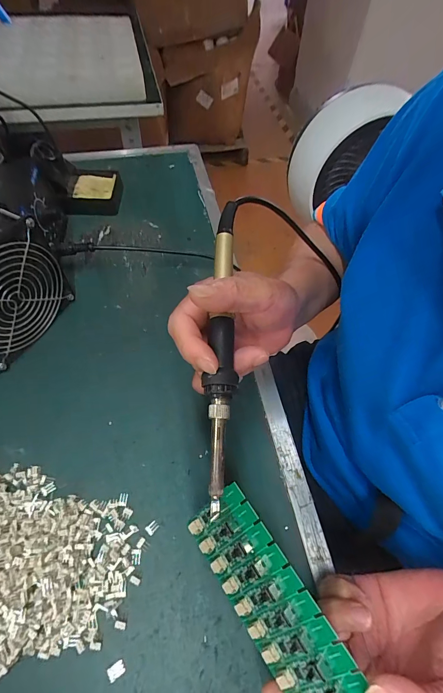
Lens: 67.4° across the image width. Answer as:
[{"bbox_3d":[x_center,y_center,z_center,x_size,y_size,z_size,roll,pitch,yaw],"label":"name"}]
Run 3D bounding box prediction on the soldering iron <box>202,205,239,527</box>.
[{"bbox_3d":[0.000,-0.007,0.214,0.018,0.013,0.207,1,71,2],"label":"soldering iron"}]

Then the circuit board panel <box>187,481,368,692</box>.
[{"bbox_3d":[0.030,0.158,0.202,0.006,0.057,0.135,-3,48,-53],"label":"circuit board panel"}]

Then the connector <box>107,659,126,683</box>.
[{"bbox_3d":[-0.073,0.225,0.231,0.011,0.004,0.008,-29,64,-19],"label":"connector"}]

